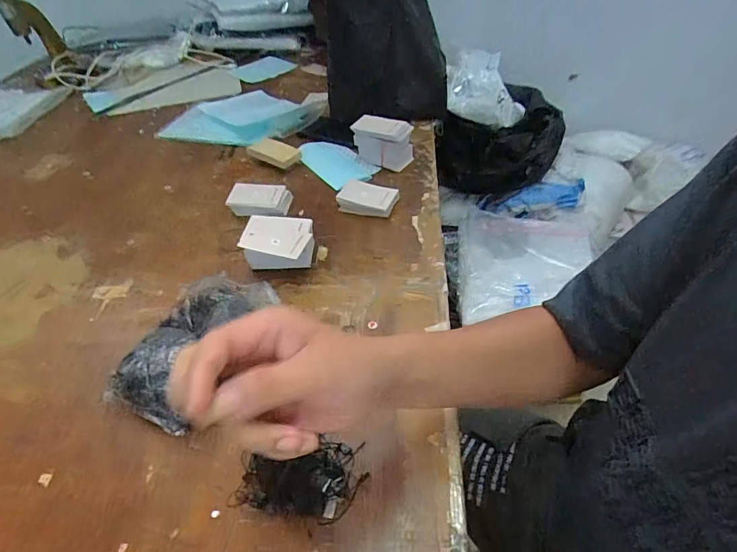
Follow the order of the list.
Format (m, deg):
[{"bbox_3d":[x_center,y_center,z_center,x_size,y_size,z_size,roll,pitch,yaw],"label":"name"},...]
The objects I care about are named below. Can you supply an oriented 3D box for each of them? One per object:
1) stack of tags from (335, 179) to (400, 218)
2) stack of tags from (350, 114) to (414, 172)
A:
[{"bbox_3d":[0.001,-0.123,0.660,0.085,0.027,0.060,15,48,19],"label":"stack of tags"},{"bbox_3d":[0.024,-0.229,0.734,0.102,0.075,0.049,10,47,15],"label":"stack of tags"}]

